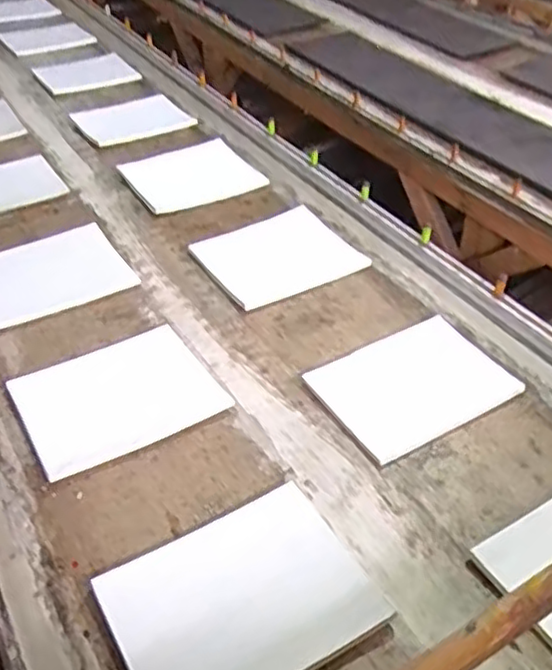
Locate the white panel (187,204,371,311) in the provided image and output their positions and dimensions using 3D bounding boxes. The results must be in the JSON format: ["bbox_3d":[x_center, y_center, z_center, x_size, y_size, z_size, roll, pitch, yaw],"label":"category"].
[{"bbox_3d":[0.001,-0.155,1.274,0.268,0.017,0.243,-23,49,-23],"label":"white panel"}]

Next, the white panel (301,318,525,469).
[{"bbox_3d":[0.212,0.073,1.021,0.274,0.013,0.198,-22,49,-22],"label":"white panel"}]

